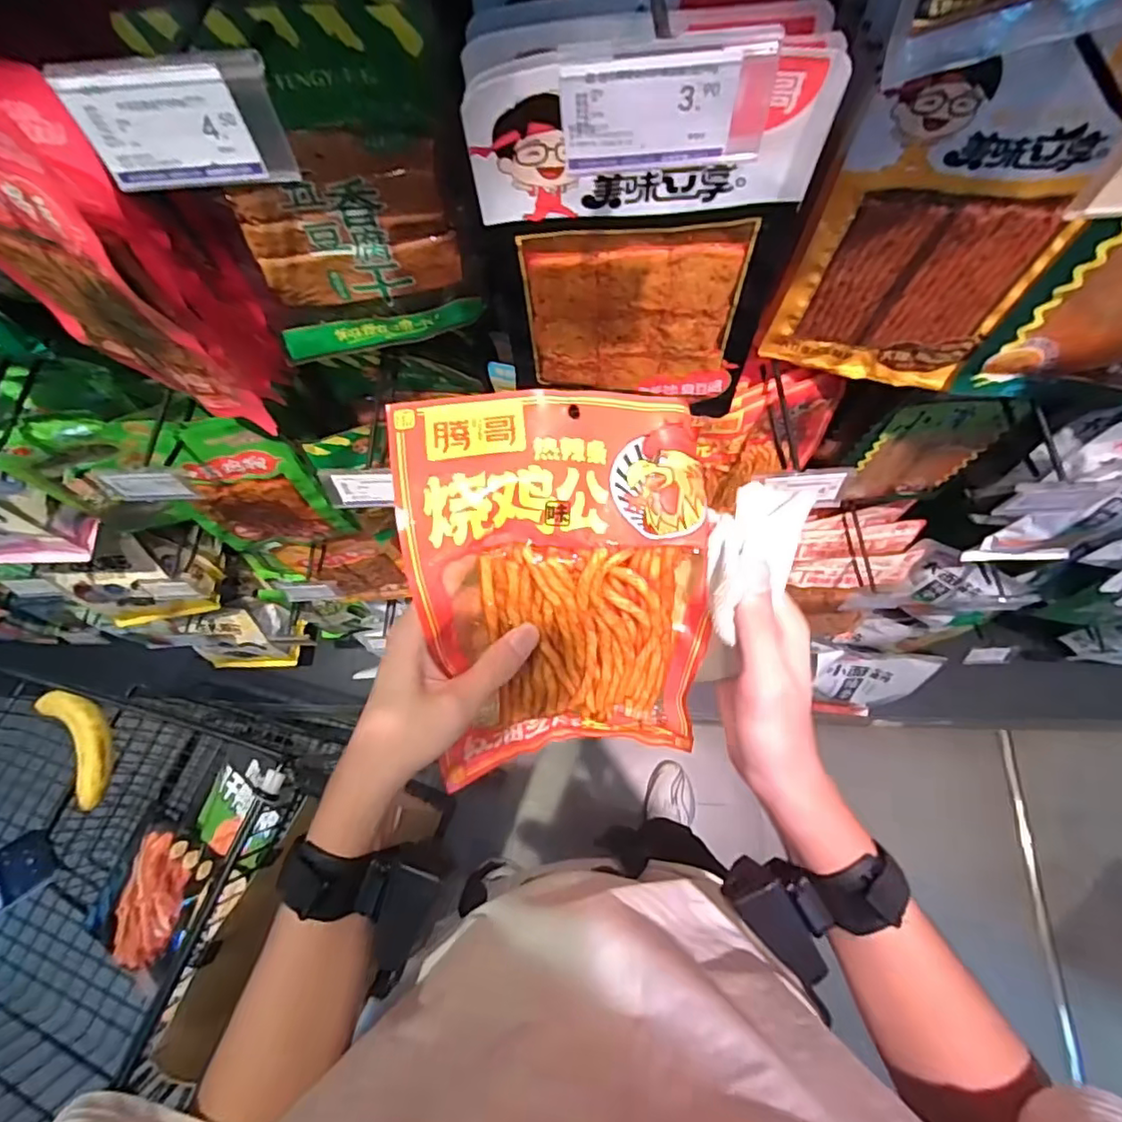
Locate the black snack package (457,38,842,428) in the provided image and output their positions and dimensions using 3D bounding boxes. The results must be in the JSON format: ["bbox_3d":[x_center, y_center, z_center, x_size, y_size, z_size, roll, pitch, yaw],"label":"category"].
[{"bbox_3d":[0.041,-0.179,0.374,0.185,0.232,0.015,-1,70,2],"label":"black snack package"}]

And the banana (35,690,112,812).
[{"bbox_3d":[-0.688,0.254,0.851,0.073,0.037,0.183,-41,73,-12],"label":"banana"}]

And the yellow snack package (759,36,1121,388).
[{"bbox_3d":[0.255,-0.208,0.415,0.162,0.243,0.021,8,70,6],"label":"yellow snack package"}]

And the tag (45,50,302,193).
[{"bbox_3d":[-0.151,-0.174,0.239,0.079,0.045,0.006,-1,59,4],"label":"tag"}]

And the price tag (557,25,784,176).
[{"bbox_3d":[0.040,-0.175,0.229,0.077,0.045,0.008,-4,70,1],"label":"price tag"}]

